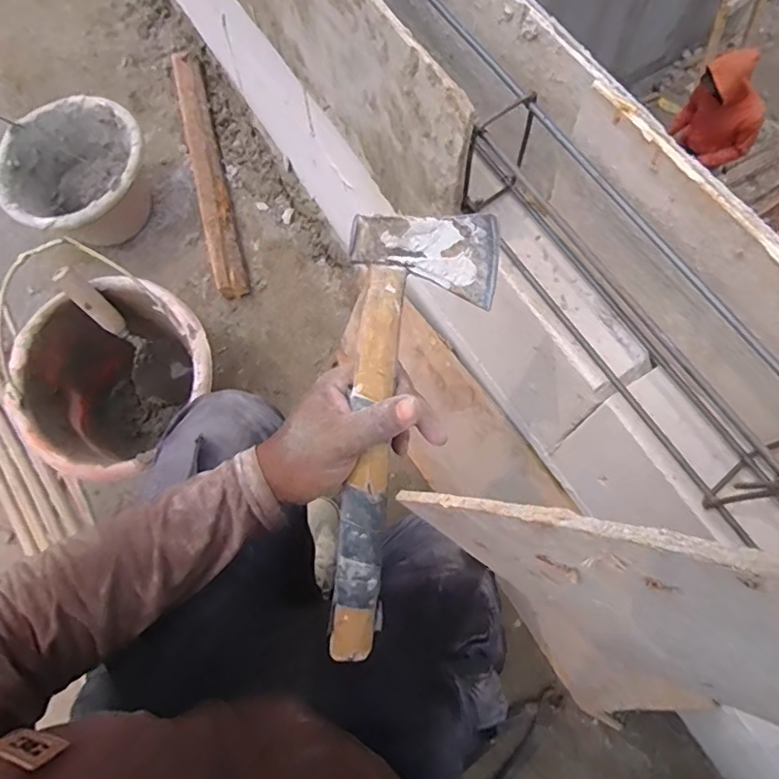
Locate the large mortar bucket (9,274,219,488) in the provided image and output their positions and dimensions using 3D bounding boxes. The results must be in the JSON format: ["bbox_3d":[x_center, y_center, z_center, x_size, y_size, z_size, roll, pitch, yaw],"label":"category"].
[{"bbox_3d":[-0.412,-0.005,0.869,0.254,0.217,0.276,-1,70,2],"label":"large mortar bucket"}]

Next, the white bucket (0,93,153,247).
[{"bbox_3d":[-0.557,-0.374,1.029,0.237,0.172,0.263,43,77,15],"label":"white bucket"}]

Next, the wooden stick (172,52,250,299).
[{"bbox_3d":[-0.371,-0.450,1.121,0.061,0.040,0.610,-15,71,-3],"label":"wooden stick"}]

